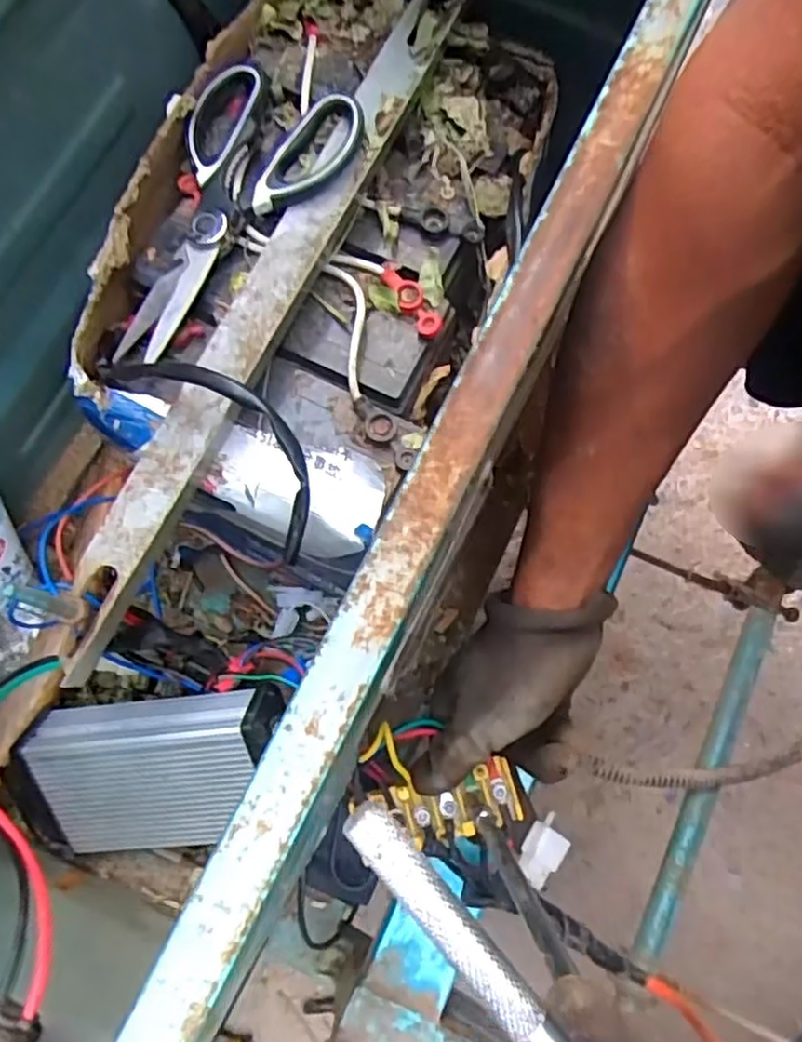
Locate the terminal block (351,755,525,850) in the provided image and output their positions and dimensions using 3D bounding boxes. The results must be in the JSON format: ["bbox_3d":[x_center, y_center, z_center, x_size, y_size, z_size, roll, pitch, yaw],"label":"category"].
[{"bbox_3d":[0.022,0.163,0.416,0.092,0.014,0.035,-7,76,1],"label":"terminal block"}]

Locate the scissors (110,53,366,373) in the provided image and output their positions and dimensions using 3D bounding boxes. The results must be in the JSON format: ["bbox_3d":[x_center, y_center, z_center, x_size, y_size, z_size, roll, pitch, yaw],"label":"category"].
[{"bbox_3d":[-0.084,-0.173,0.405,0.098,0.019,0.190,11,76,2],"label":"scissors"}]

